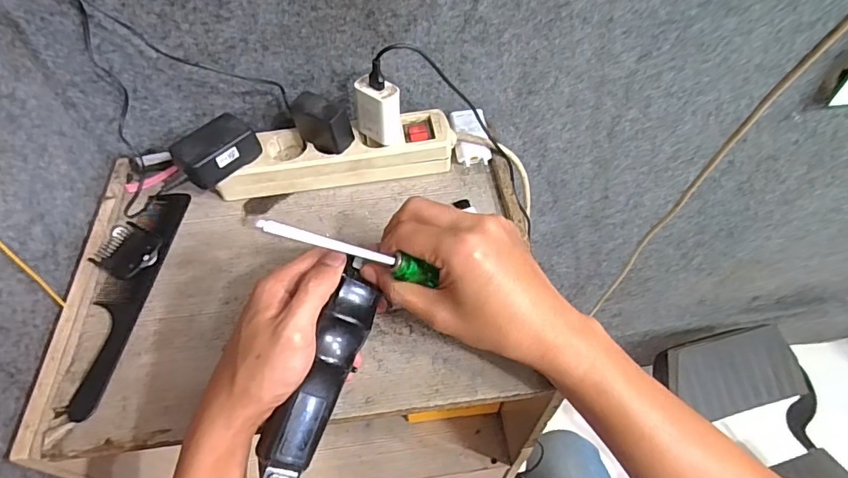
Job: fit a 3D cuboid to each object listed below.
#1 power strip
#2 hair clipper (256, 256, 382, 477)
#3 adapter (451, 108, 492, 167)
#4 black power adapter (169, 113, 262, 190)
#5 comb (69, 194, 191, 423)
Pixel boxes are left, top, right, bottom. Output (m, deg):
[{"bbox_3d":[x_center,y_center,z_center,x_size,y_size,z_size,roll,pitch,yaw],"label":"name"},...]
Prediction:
[{"bbox_3d":[-0.086,-0.085,0.488,0.228,0.044,0.057,-8,55,-4],"label":"power strip"},{"bbox_3d":[-0.071,0.097,0.333,0.032,0.030,0.155,19,75,15],"label":"hair clipper"},{"bbox_3d":[0.050,-0.110,0.510,0.037,0.028,0.067,-6,55,-3],"label":"adapter"},{"bbox_3d":[-0.192,-0.081,0.444,0.041,0.033,0.069,34,62,23],"label":"black power adapter"},{"bbox_3d":[-0.261,0.043,0.419,0.044,0.009,0.215,3,55,4],"label":"comb"}]

